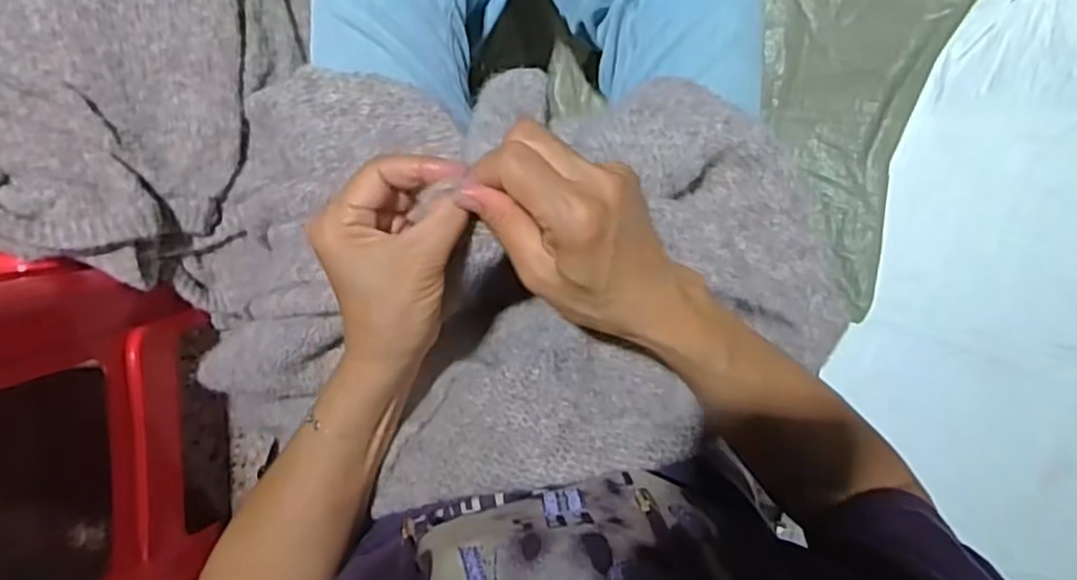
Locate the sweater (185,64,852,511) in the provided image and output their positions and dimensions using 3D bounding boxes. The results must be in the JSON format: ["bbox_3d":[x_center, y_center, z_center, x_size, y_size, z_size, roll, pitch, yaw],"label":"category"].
[{"bbox_3d":[-0.006,-0.015,0.473,0.406,0.141,0.257,-1,94,-3],"label":"sweater"}]

